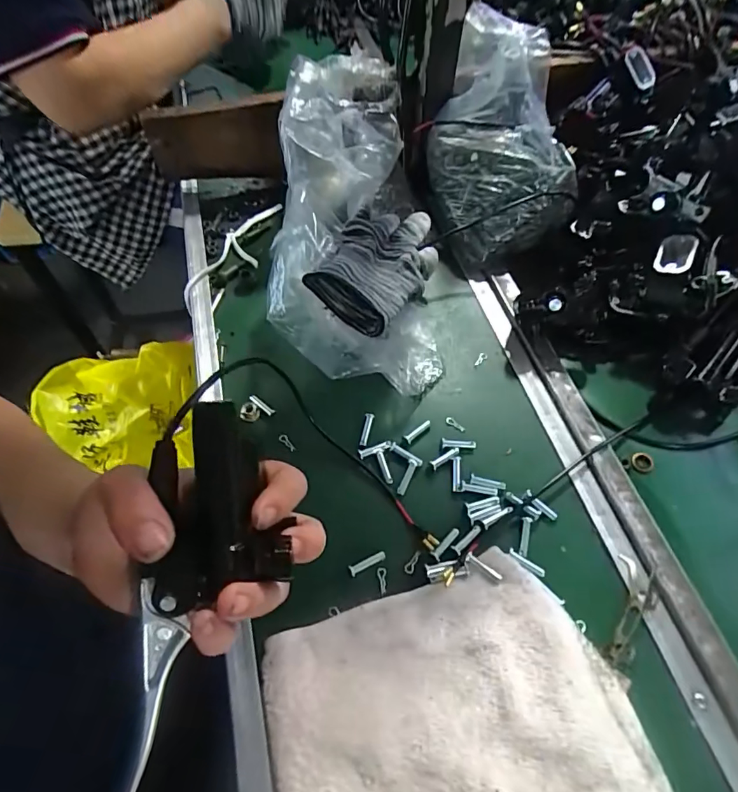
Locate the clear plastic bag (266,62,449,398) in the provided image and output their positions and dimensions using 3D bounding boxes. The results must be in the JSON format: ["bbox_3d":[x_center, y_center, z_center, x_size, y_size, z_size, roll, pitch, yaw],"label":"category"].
[{"bbox_3d":[-0.019,-0.165,0.435,0.136,0.053,0.347,-3,75,-4],"label":"clear plastic bag"}]

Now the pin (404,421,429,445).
[{"bbox_3d":[0.039,0.027,0.390,0.008,0.005,0.027,39,64,21],"label":"pin"}]

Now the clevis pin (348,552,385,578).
[{"bbox_3d":[-0.001,0.117,0.336,0.027,0.007,0.007,-24,61,-17],"label":"clevis pin"}]

